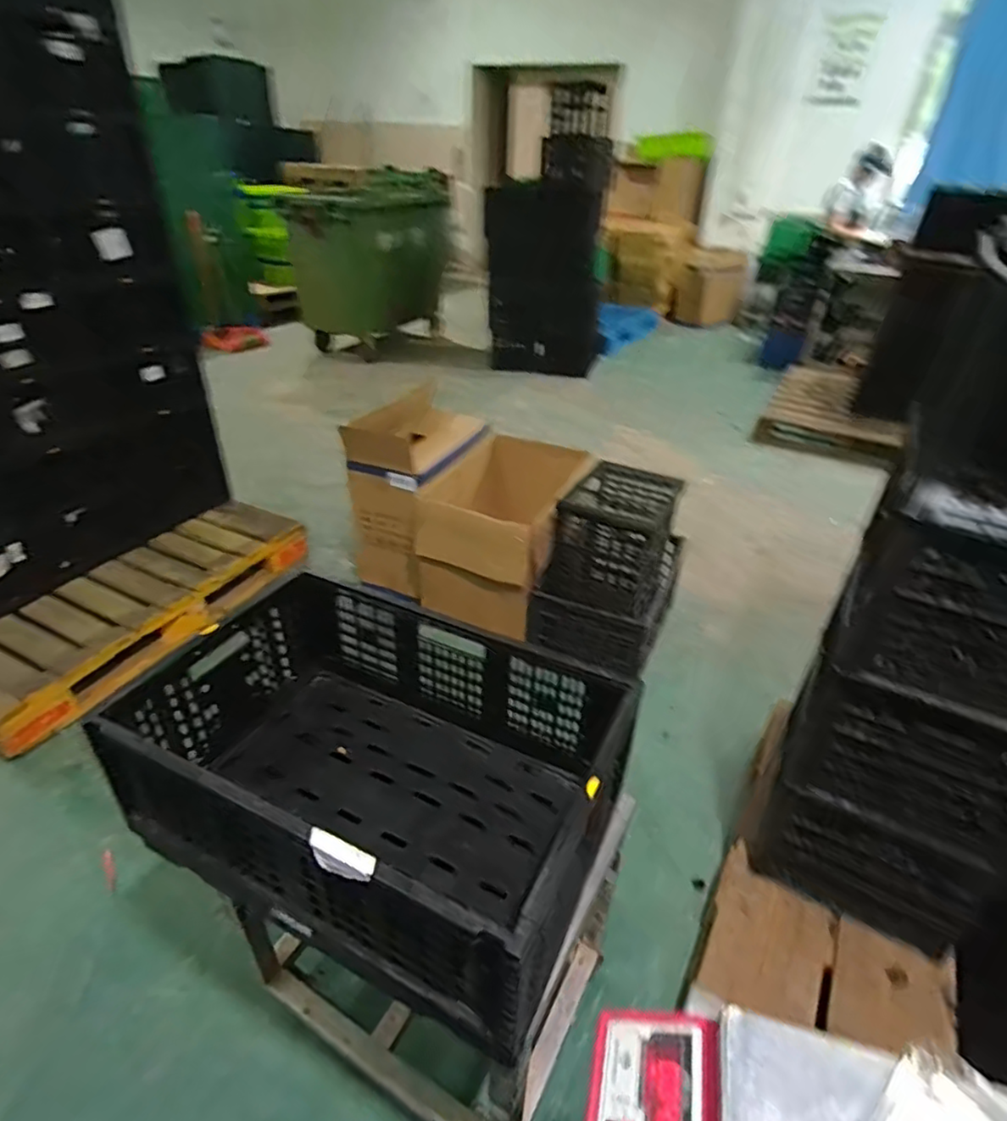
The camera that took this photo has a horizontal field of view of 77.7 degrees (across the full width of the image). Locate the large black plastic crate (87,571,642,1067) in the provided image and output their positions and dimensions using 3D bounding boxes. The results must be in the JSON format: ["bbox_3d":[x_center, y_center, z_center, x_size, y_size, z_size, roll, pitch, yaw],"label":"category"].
[{"bbox_3d":[-0.170,0.284,0.879,0.600,0.269,0.409,17,37,20],"label":"large black plastic crate"}]

